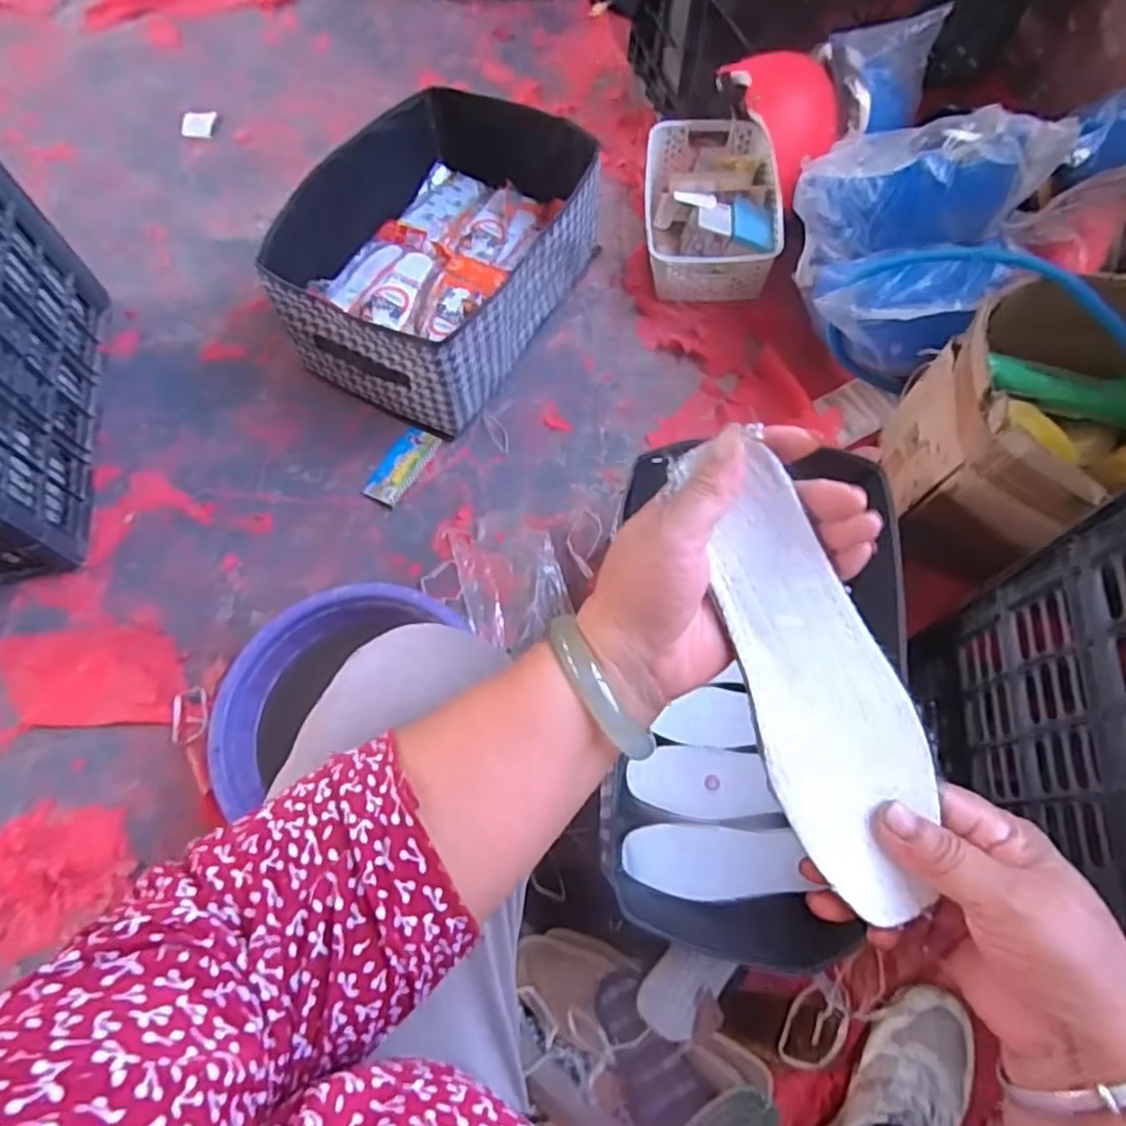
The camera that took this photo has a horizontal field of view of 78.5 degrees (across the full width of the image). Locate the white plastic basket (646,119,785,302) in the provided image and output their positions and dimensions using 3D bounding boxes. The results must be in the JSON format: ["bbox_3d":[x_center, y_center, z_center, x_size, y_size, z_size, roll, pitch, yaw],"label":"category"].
[{"bbox_3d":[0.225,-0.549,1.066,0.199,0.101,0.308,4,67,4],"label":"white plastic basket"}]

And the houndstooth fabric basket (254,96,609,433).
[{"bbox_3d":[-0.169,-0.444,0.976,0.325,0.161,0.448,26,70,12],"label":"houndstooth fabric basket"}]

